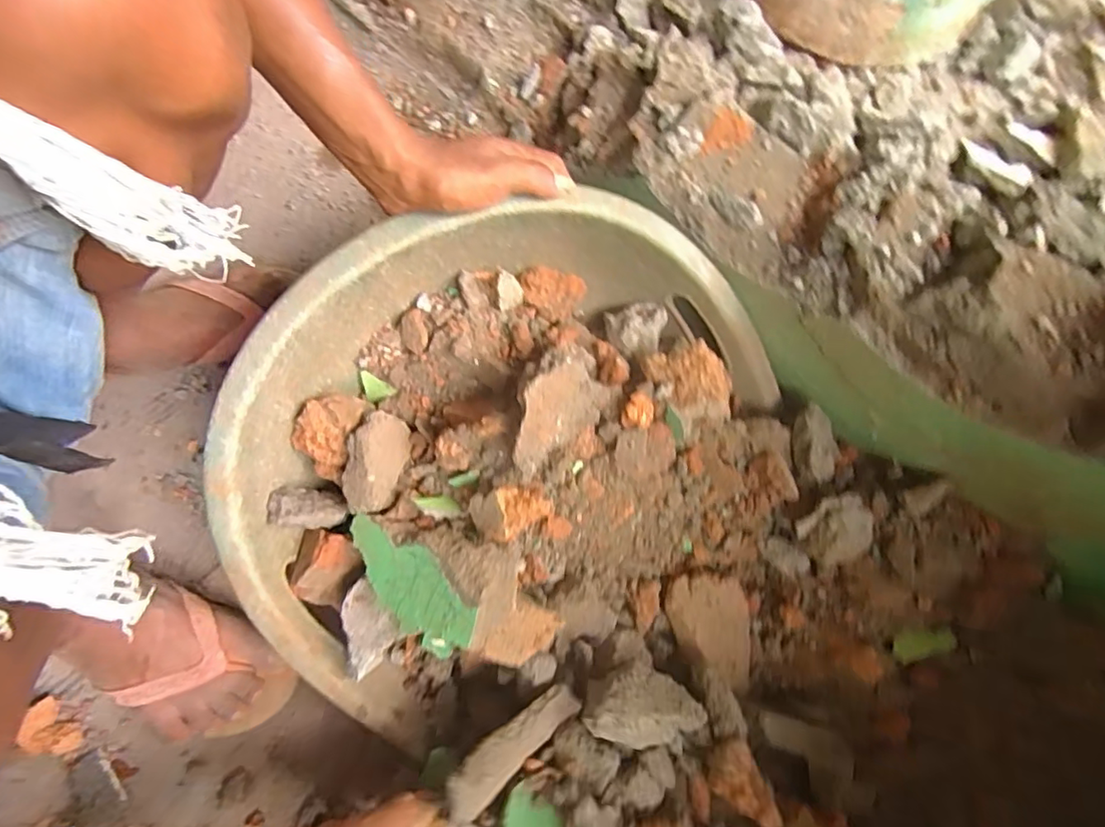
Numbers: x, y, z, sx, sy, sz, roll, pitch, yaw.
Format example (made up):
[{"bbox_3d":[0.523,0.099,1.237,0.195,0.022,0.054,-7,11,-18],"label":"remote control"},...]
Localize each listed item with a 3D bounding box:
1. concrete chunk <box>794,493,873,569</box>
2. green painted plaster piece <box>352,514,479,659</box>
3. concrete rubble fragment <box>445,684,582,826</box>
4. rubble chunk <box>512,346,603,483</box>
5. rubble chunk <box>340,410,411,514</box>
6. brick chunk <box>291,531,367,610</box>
[{"bbox_3d":[0.214,0.088,0.431,0.054,0.026,0.046,-17,73,-5],"label":"concrete chunk"},{"bbox_3d":[-0.102,0.116,0.403,0.133,0.007,0.044,31,74,34],"label":"green painted plaster piece"},{"bbox_3d":[-0.027,0.223,0.385,0.103,0.037,0.030,-33,74,-27],"label":"concrete rubble fragment"},{"bbox_3d":[-0.002,-0.002,0.419,0.085,0.069,0.020,-36,33,-19],"label":"rubble chunk"},{"bbox_3d":[-0.139,0.036,0.447,0.040,0.026,0.079,12,73,4],"label":"rubble chunk"},{"bbox_3d":[-0.175,0.119,0.445,0.050,0.032,0.053,0,72,0],"label":"brick chunk"}]

